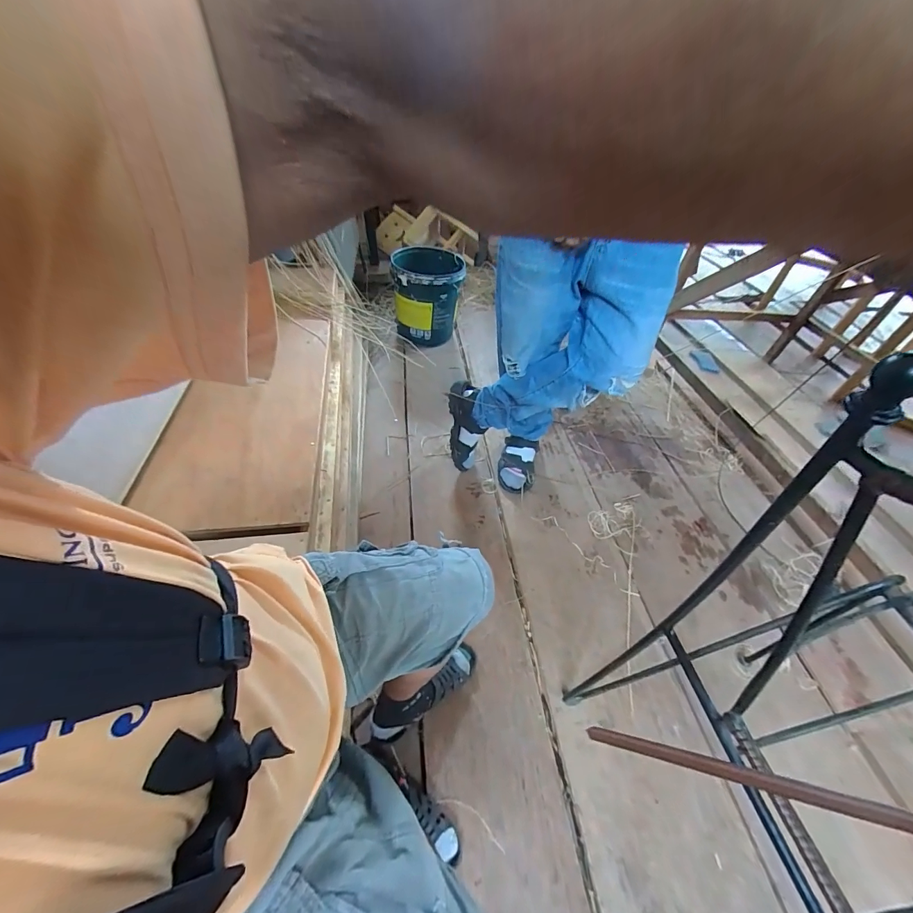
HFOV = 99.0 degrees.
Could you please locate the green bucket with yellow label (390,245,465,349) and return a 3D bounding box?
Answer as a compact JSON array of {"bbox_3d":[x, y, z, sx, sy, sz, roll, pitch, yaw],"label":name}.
[{"bbox_3d":[-0.131,-0.682,1.708,0.288,0.334,0.330,-8,48,-12],"label":"green bucket with yellow label"}]

